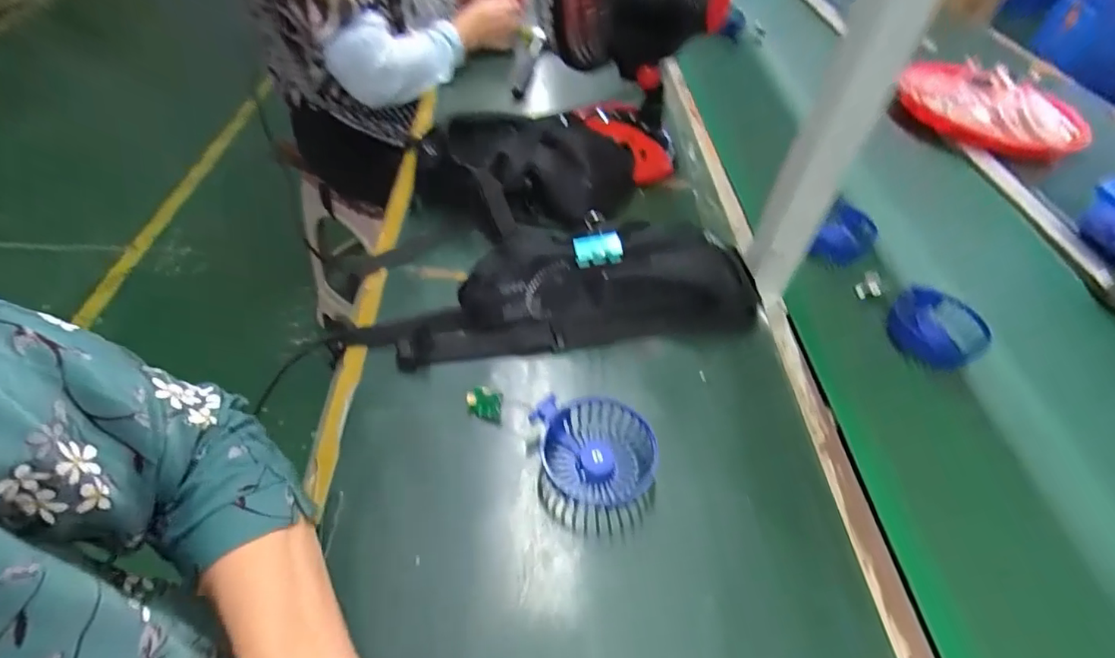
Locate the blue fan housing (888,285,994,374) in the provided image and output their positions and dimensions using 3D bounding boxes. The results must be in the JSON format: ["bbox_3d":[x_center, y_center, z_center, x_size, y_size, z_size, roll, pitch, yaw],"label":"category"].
[{"bbox_3d":[0.382,0.002,0.549,0.085,0.033,0.087,-39,59,-15],"label":"blue fan housing"}]

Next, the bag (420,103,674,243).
[{"bbox_3d":[0.001,-0.214,0.675,0.344,0.104,0.178,-12,50,-15],"label":"bag"}]

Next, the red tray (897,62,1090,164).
[{"bbox_3d":[0.694,-0.356,0.875,0.277,0.056,0.187,38,55,26],"label":"red tray"}]

